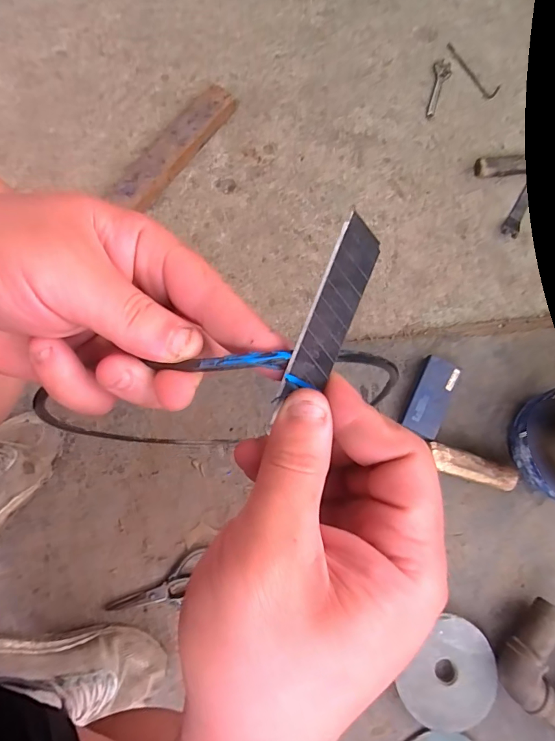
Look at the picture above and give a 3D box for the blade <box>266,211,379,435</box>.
[{"bbox_3d":[0.021,-0.019,0.169,0.017,0.004,0.081,23,98,4],"label":"blade"}]

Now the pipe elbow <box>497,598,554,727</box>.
[{"bbox_3d":[0.423,0.501,0.629,0.122,0.063,0.260,-26,81,-5],"label":"pipe elbow"}]

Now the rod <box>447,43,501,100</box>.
[{"bbox_3d":[0.411,-0.638,0.883,0.033,0.008,0.155,-35,82,-7],"label":"rod"}]

